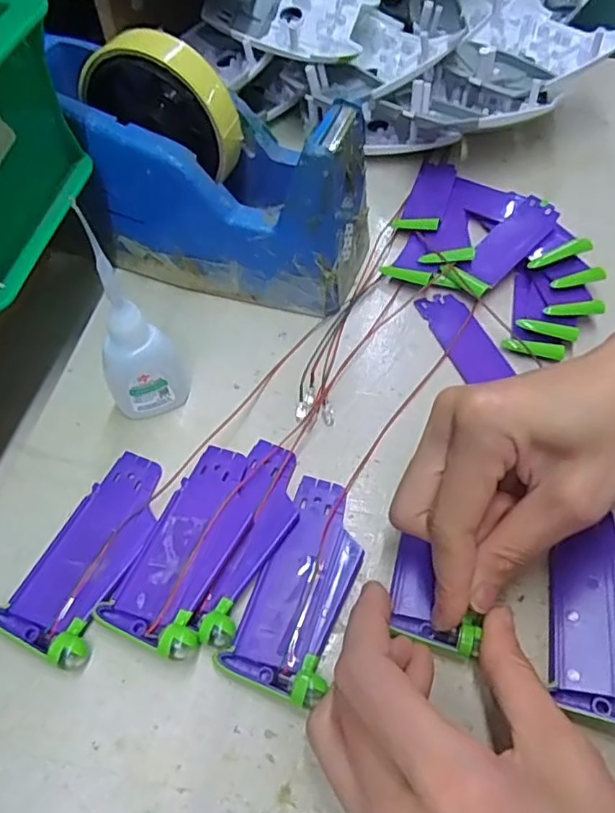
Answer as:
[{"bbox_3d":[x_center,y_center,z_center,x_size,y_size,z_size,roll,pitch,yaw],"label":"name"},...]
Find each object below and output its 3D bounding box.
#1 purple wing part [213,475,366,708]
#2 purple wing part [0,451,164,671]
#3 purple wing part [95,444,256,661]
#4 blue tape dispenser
[{"bbox_3d":[0.000,0.071,0.236,0.039,0.009,0.088,20,58,13],"label":"purple wing part"},{"bbox_3d":[-0.089,0.059,0.243,0.038,0.008,0.089,20,58,13],"label":"purple wing part"},{"bbox_3d":[-0.047,0.056,0.242,0.039,0.012,0.089,20,58,13],"label":"purple wing part"},{"bbox_3d":[-0.060,-0.128,0.310,0.187,0.107,0.073,15,57,9],"label":"blue tape dispenser"}]

